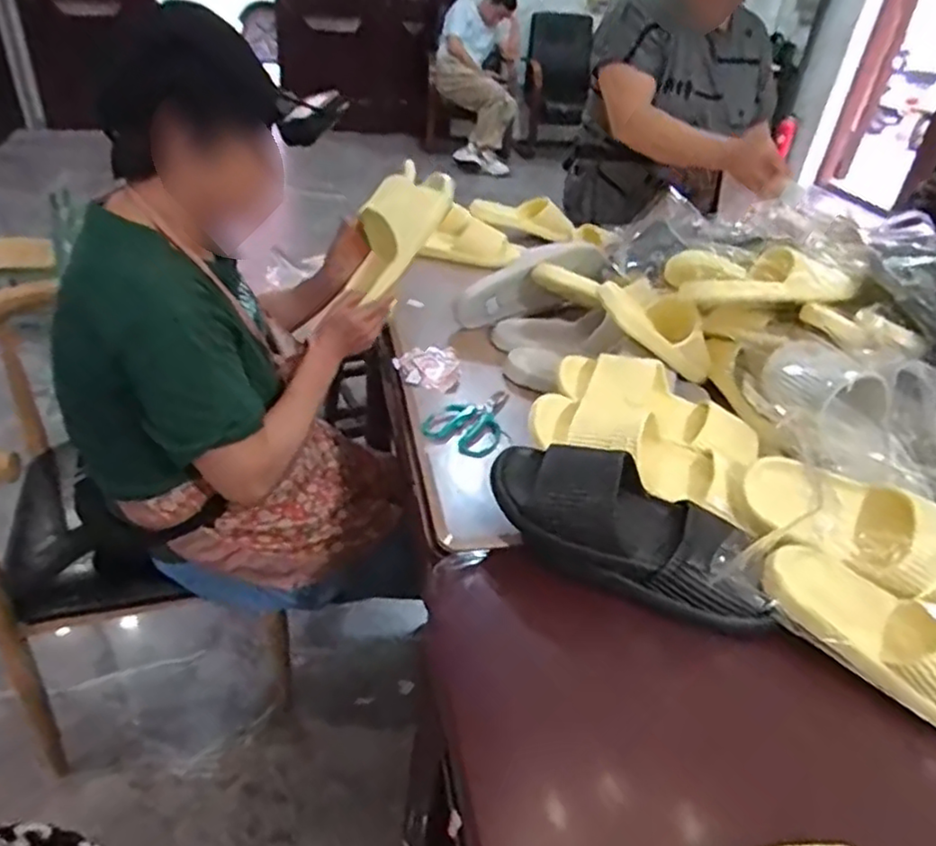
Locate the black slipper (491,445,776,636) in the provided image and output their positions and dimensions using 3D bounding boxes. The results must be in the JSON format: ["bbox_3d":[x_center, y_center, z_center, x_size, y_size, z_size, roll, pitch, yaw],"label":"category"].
[{"bbox_3d":[0.158,0.102,0.661,0.290,0.087,0.113,18,41,16],"label":"black slipper"}]

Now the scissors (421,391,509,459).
[{"bbox_3d":[0.006,-0.009,0.875,0.095,0.016,0.149,18,41,16],"label":"scissors"}]

